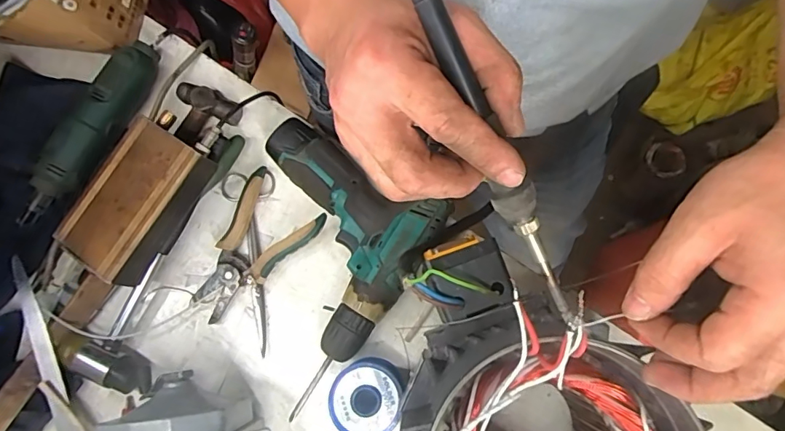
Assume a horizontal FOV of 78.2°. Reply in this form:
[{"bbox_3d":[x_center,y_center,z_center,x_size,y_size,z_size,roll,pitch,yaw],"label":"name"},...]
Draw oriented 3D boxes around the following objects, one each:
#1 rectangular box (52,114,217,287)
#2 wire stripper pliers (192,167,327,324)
[{"bbox_3d":[-0.251,-0.014,0.474,0.091,0.056,0.144,31,80,7],"label":"rectangular box"},{"bbox_3d":[-0.148,0.037,0.498,0.092,0.030,0.147,36,80,8],"label":"wire stripper pliers"}]

